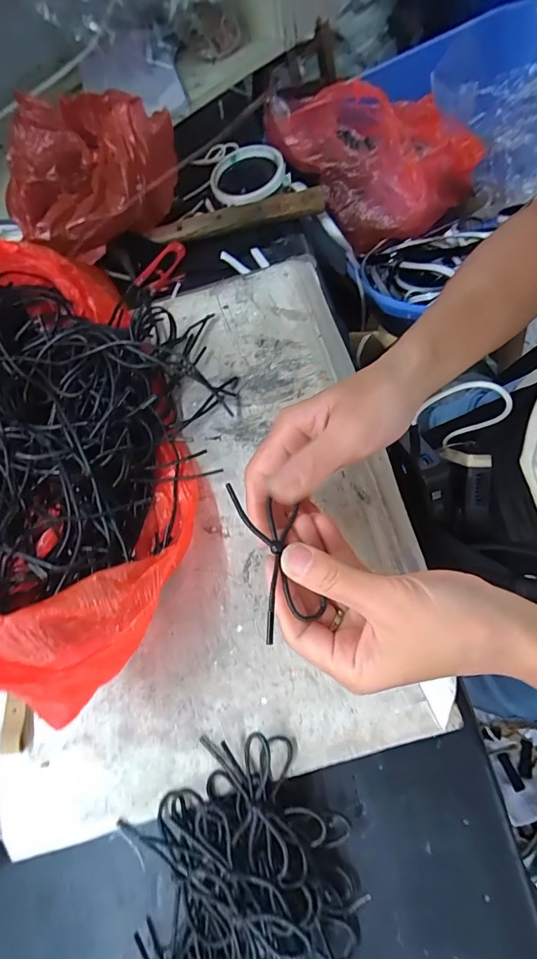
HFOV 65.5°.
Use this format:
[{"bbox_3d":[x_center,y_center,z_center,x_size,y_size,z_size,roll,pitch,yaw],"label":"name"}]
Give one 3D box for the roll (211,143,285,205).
[{"bbox_3d":[-0.025,-0.354,0.477,0.084,0.012,0.095,-21,67,0],"label":"roll"}]

